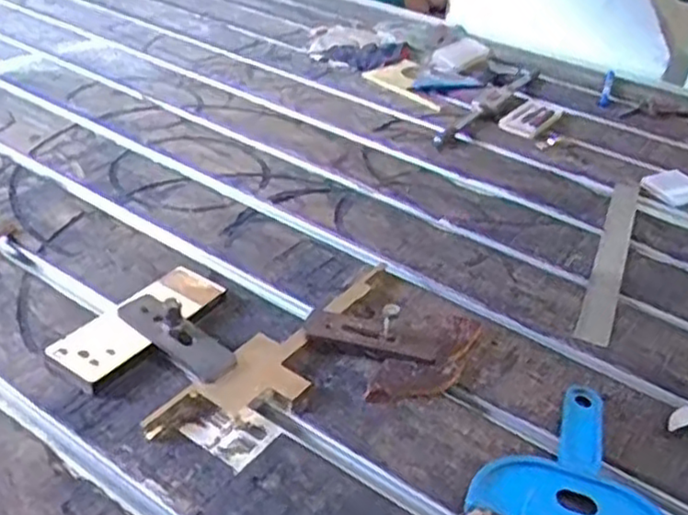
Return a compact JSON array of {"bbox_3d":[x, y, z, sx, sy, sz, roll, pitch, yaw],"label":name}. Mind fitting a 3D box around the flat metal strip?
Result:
[{"bbox_3d":[0.260,-0.009,0.683,0.027,0.010,0.309,22,35,14],"label":"flat metal strip"}]

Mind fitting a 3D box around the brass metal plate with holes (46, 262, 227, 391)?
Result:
[{"bbox_3d":[-0.147,0.047,0.516,0.048,0.015,0.134,24,37,24],"label":"brass metal plate with holes"}]

